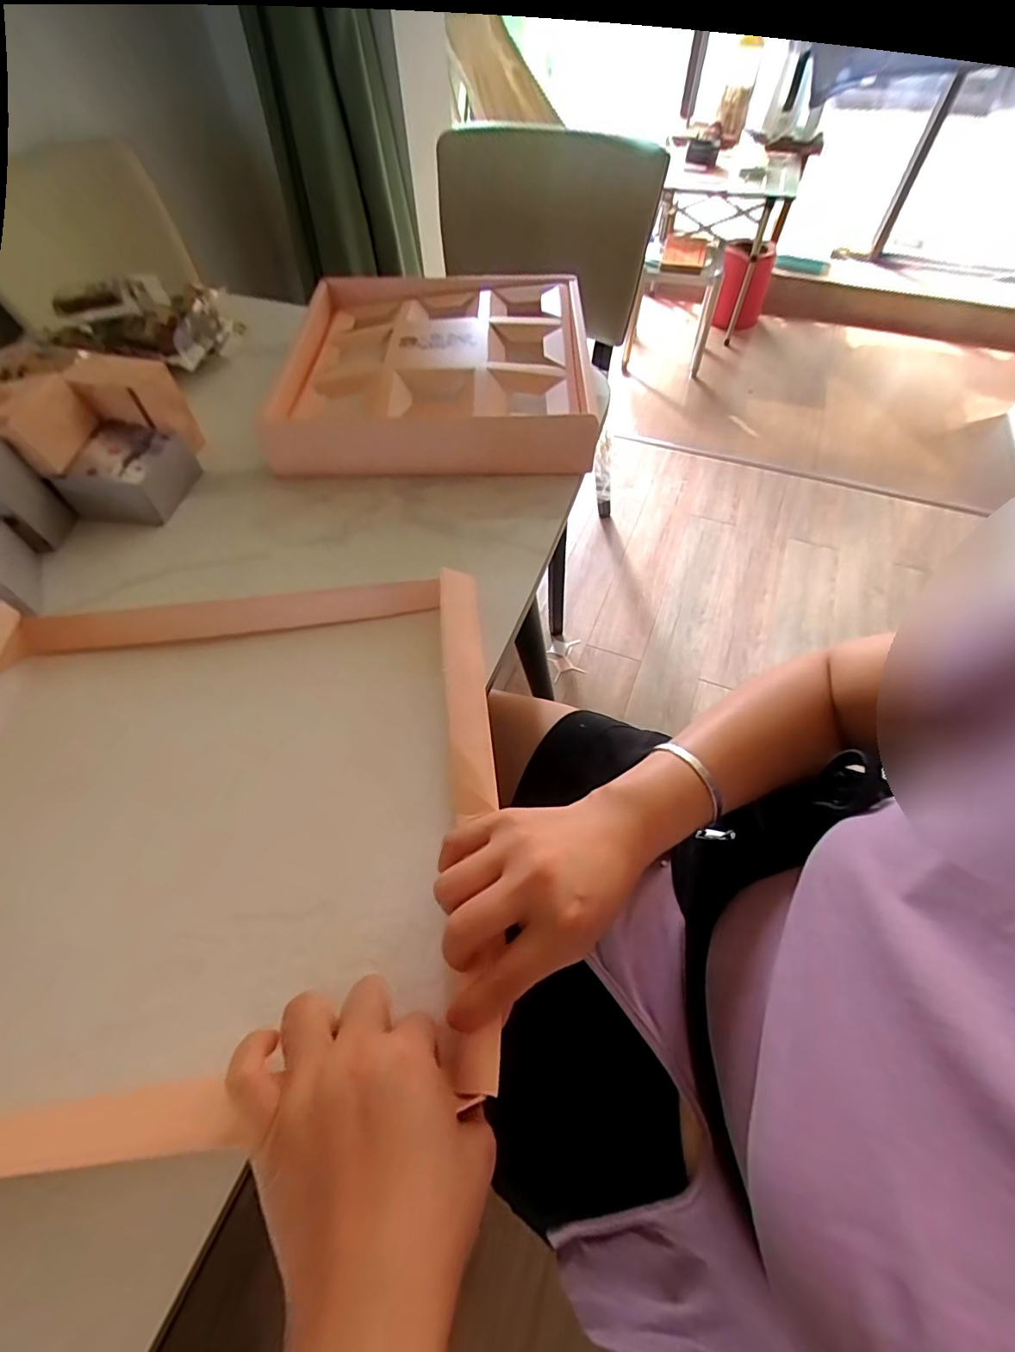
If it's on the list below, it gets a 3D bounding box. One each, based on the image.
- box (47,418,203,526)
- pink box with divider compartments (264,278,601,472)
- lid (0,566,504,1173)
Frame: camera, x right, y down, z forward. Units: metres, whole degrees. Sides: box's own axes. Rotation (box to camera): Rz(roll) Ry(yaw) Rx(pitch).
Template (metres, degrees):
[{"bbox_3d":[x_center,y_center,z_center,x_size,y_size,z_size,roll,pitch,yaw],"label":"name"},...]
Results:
[{"bbox_3d":[-0.370,-0.200,0.516,0.089,0.054,0.098,4,57,4],"label":"box"},{"bbox_3d":[-0.082,-0.372,0.620,0.353,0.062,0.355,-1,57,1],"label":"pink box with divider compartments"},{"bbox_3d":[-0.185,0.073,0.327,0.346,0.061,0.334,-6,57,-2],"label":"lid"}]

